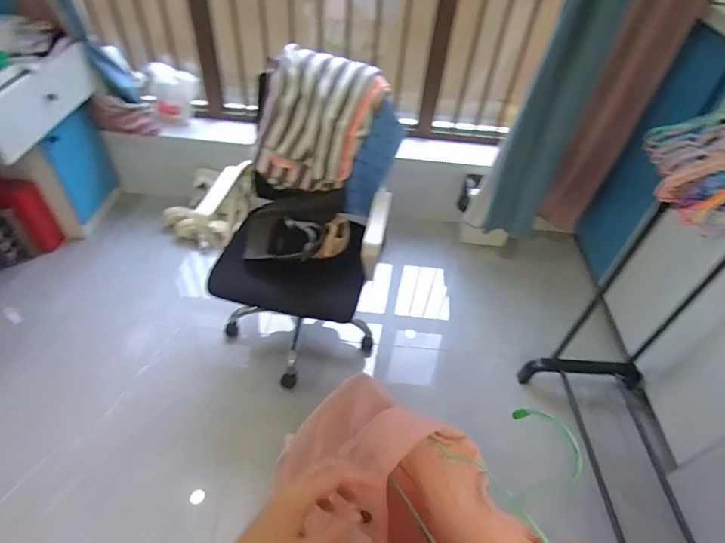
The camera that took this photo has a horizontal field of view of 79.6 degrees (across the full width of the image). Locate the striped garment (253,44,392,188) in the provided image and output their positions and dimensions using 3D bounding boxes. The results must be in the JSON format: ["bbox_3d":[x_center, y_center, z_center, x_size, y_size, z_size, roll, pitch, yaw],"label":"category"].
[{"bbox_3d":[-0.135,-0.451,1.350,0.359,0.353,0.226,17,47,11],"label":"striped garment"}]

